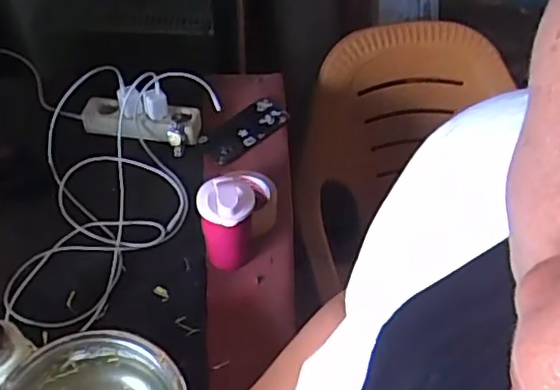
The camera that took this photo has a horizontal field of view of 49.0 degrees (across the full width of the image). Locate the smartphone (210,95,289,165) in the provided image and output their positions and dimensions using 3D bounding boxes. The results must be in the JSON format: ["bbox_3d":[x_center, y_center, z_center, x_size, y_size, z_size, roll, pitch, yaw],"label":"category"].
[{"bbox_3d":[-0.055,-0.116,1.094,0.072,0.009,0.176,33,56,23],"label":"smartphone"}]

